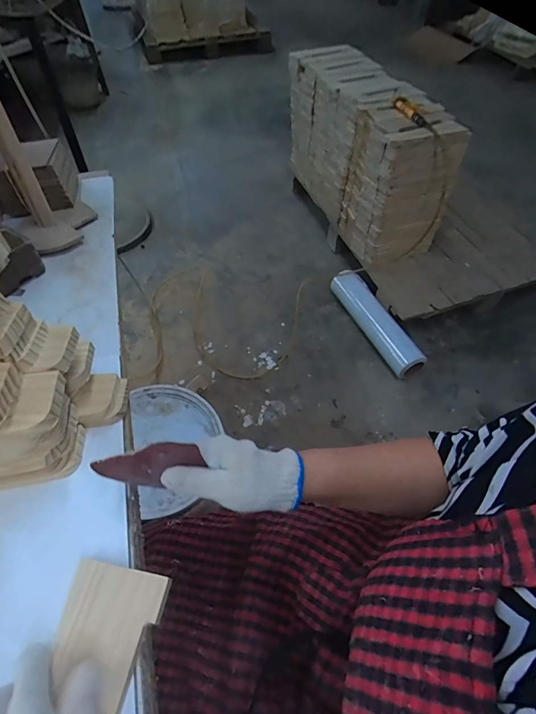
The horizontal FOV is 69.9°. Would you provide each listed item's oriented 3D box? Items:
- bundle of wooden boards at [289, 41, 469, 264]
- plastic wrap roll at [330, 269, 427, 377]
[{"bbox_3d":[0.355,-0.795,1.487,0.270,0.483,0.801,-14,55,-11],"label":"bundle of wooden boards"},{"bbox_3d":[0.381,-0.129,1.369,0.089,0.111,0.458,-20,57,-15],"label":"plastic wrap roll"}]

